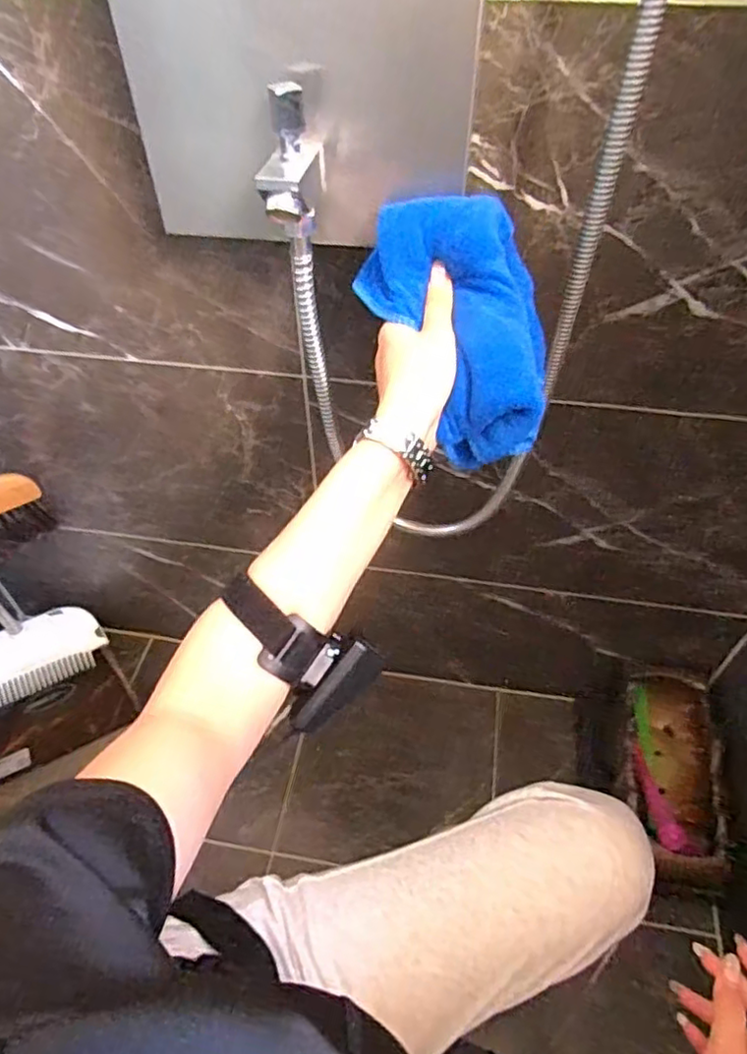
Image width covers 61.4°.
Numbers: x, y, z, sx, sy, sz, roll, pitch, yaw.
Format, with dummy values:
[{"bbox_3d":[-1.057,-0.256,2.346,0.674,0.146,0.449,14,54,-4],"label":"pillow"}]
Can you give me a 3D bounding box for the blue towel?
[{"bbox_3d":[0.050,-0.126,0.407,0.112,0.122,0.126,1,48,1],"label":"blue towel"}]

